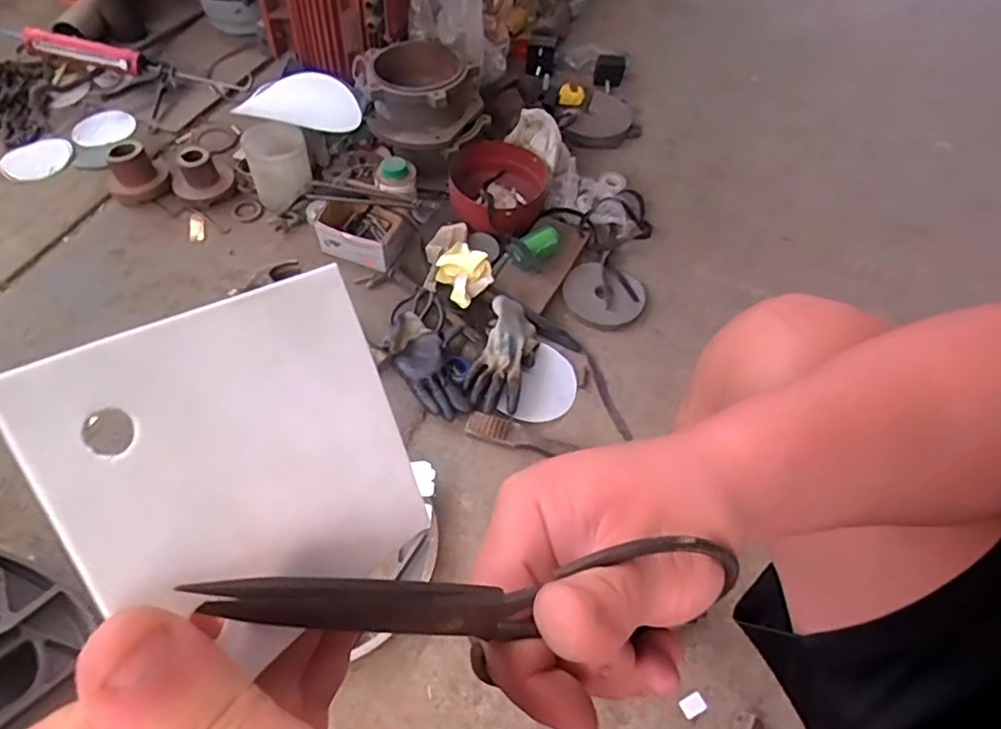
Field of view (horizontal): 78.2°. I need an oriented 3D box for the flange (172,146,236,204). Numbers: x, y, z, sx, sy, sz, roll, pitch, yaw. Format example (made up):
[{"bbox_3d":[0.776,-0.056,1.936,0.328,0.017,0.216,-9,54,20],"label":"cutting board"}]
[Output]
[{"bbox_3d":[-0.623,-0.397,1.284,0.122,0.097,0.110,-22,58,-20],"label":"flange"}]

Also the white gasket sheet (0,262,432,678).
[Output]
[{"bbox_3d":[-0.062,0.027,0.161,0.004,0.087,0.086,-5,19,40],"label":"white gasket sheet"}]

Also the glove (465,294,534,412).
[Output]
[{"bbox_3d":[0.003,-0.018,1.077,0.100,0.065,0.215,12,53,4],"label":"glove"}]

